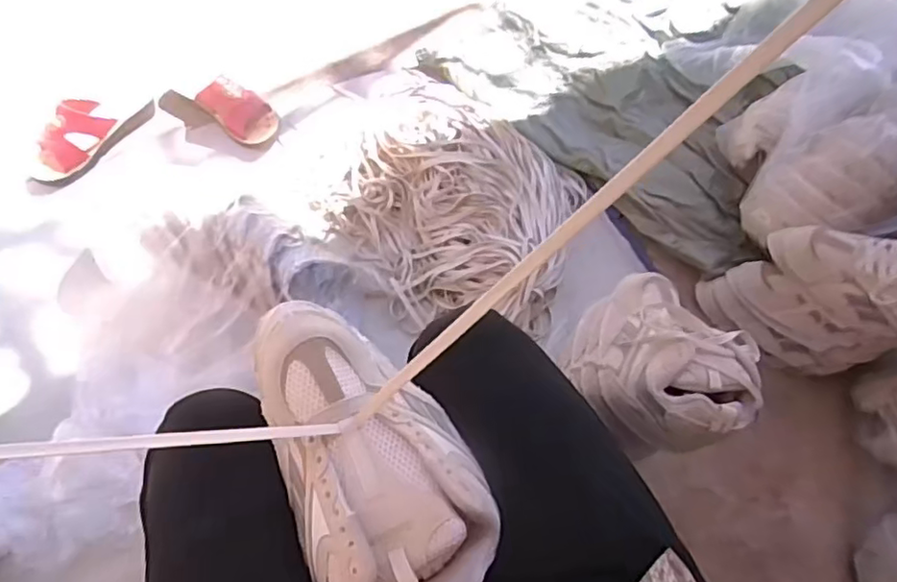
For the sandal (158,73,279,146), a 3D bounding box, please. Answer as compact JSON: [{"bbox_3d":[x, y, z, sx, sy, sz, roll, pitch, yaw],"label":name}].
[{"bbox_3d":[-0.389,-0.311,1.029,0.215,0.073,0.079,22,68,4],"label":"sandal"}]

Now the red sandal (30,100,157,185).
[{"bbox_3d":[-0.579,-0.257,0.987,0.090,0.055,0.217,28,68,6],"label":"red sandal"}]

